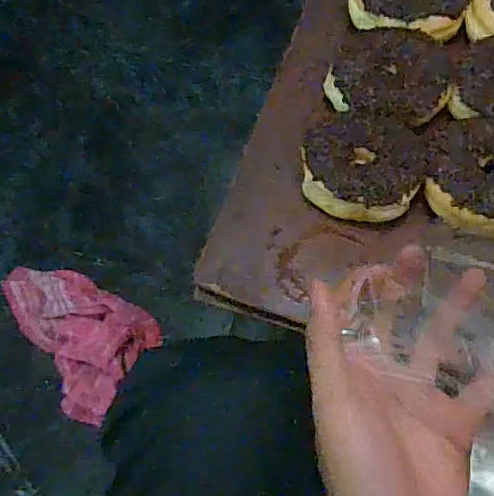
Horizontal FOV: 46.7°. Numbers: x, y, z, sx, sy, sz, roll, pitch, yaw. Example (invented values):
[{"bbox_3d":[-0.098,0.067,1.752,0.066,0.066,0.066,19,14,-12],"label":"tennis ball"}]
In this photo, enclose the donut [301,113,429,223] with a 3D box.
[{"bbox_3d":[0.086,-0.062,0.431,0.090,0.033,0.085,0,63,1],"label":"donut"}]

